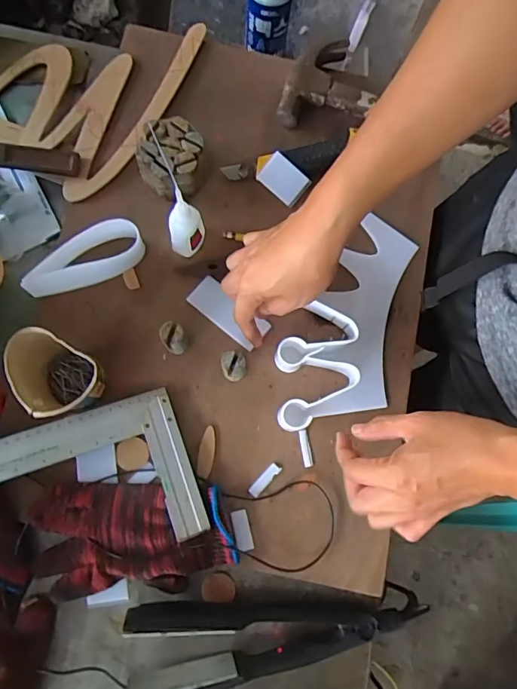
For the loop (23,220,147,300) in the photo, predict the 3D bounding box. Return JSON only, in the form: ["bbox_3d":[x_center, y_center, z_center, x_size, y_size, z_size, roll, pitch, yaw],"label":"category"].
[{"bbox_3d":[-0.187,-0.089,0.512,0.131,0.041,0.048,-31,82,-11],"label":"loop"}]

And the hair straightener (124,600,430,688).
[{"bbox_3d":[0.022,0.271,0.448,0.293,0.043,0.078,-7,78,-7],"label":"hair straightener"}]

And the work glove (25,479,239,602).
[{"bbox_3d":[-0.124,0.192,0.464,0.191,0.022,0.103,2,78,-5],"label":"work glove"}]

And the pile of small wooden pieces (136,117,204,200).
[{"bbox_3d":[-0.097,-0.208,0.532,0.072,0.049,0.073,-1,78,-5],"label":"pile of small wooden pieces"}]

